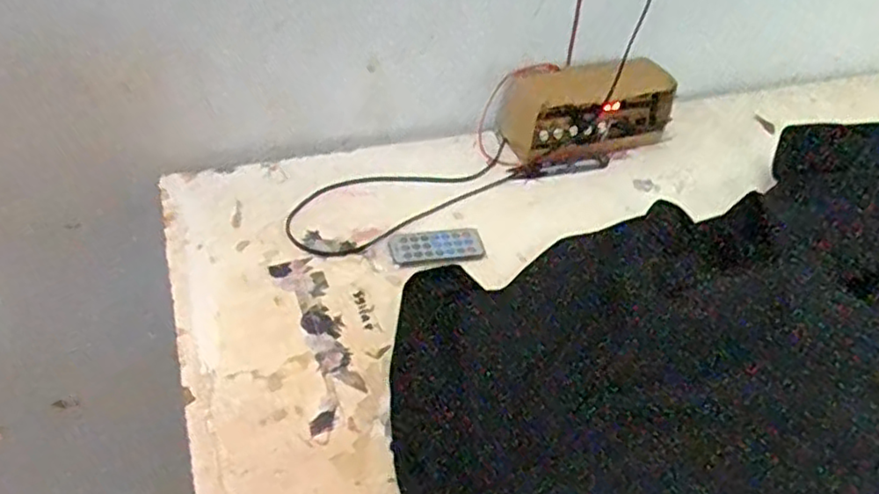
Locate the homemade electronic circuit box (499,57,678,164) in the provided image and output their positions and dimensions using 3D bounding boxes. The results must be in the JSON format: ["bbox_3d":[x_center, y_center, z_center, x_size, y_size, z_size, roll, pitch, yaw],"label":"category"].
[{"bbox_3d":[0.169,-0.153,0.772,0.190,0.082,0.076,-6,42,-10],"label":"homemade electronic circuit box"}]

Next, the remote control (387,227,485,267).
[{"bbox_3d":[-0.002,0.000,0.636,0.085,0.007,0.040,-9,42,-13],"label":"remote control"}]

